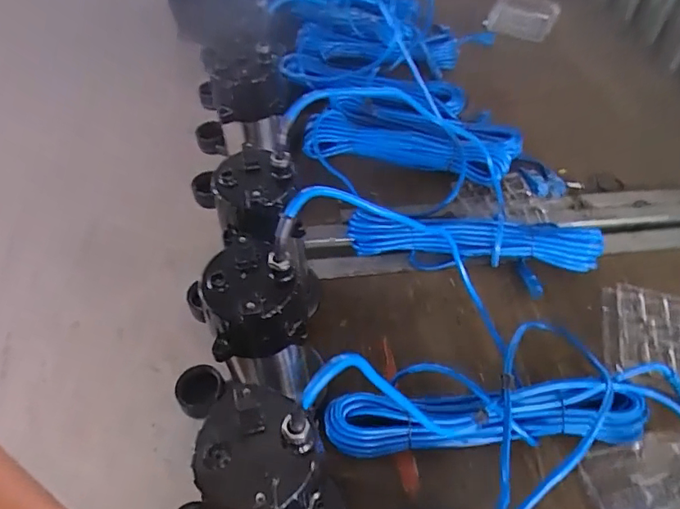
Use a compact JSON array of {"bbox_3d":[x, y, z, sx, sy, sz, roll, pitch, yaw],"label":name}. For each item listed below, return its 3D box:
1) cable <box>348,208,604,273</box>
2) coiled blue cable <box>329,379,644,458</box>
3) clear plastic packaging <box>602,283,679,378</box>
[{"bbox_3d":[0.187,-0.020,0.719,0.350,0.058,0.072,6,51,4],"label":"cable"},{"bbox_3d":[0.161,0.176,0.544,0.343,0.052,0.053,-1,51,-2],"label":"coiled blue cable"},{"bbox_3d":[0.431,0.111,0.636,0.163,0.033,0.141,15,52,11],"label":"clear plastic packaging"}]

